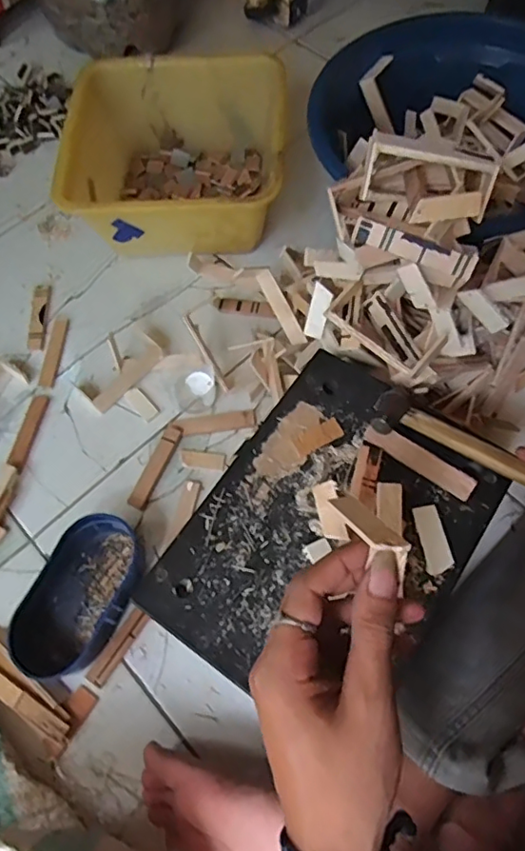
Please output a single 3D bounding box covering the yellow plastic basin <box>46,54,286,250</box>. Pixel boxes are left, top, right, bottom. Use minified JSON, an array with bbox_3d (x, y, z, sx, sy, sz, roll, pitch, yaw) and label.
[{"bbox_3d":[-0.108,-0.341,0.730,0.268,0.123,0.244,1,65,3],"label":"yellow plastic basin"}]

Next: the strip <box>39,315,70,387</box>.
[{"bbox_3d":[-0.259,-0.092,0.692,0.018,0.007,0.101,2,65,4],"label":"strip"}]

